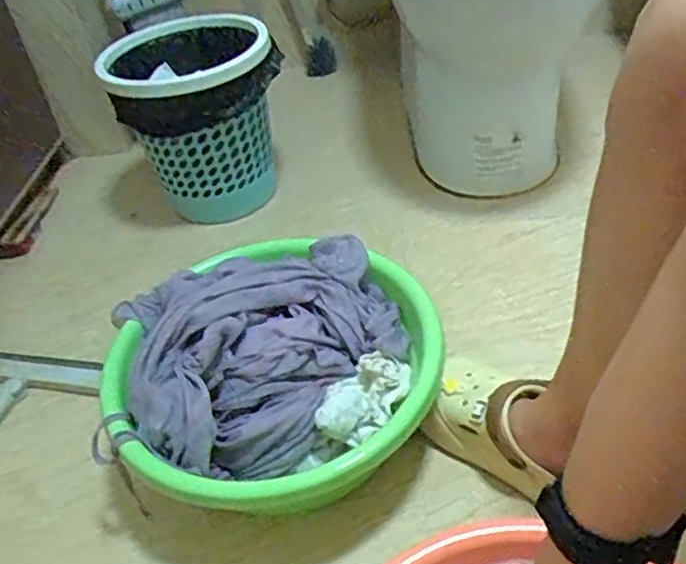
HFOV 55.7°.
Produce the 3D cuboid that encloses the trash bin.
[{"bbox_3d":[-0.243,-0.284,1.112,0.257,0.275,0.299,-22,41,-16],"label":"trash bin"}]

